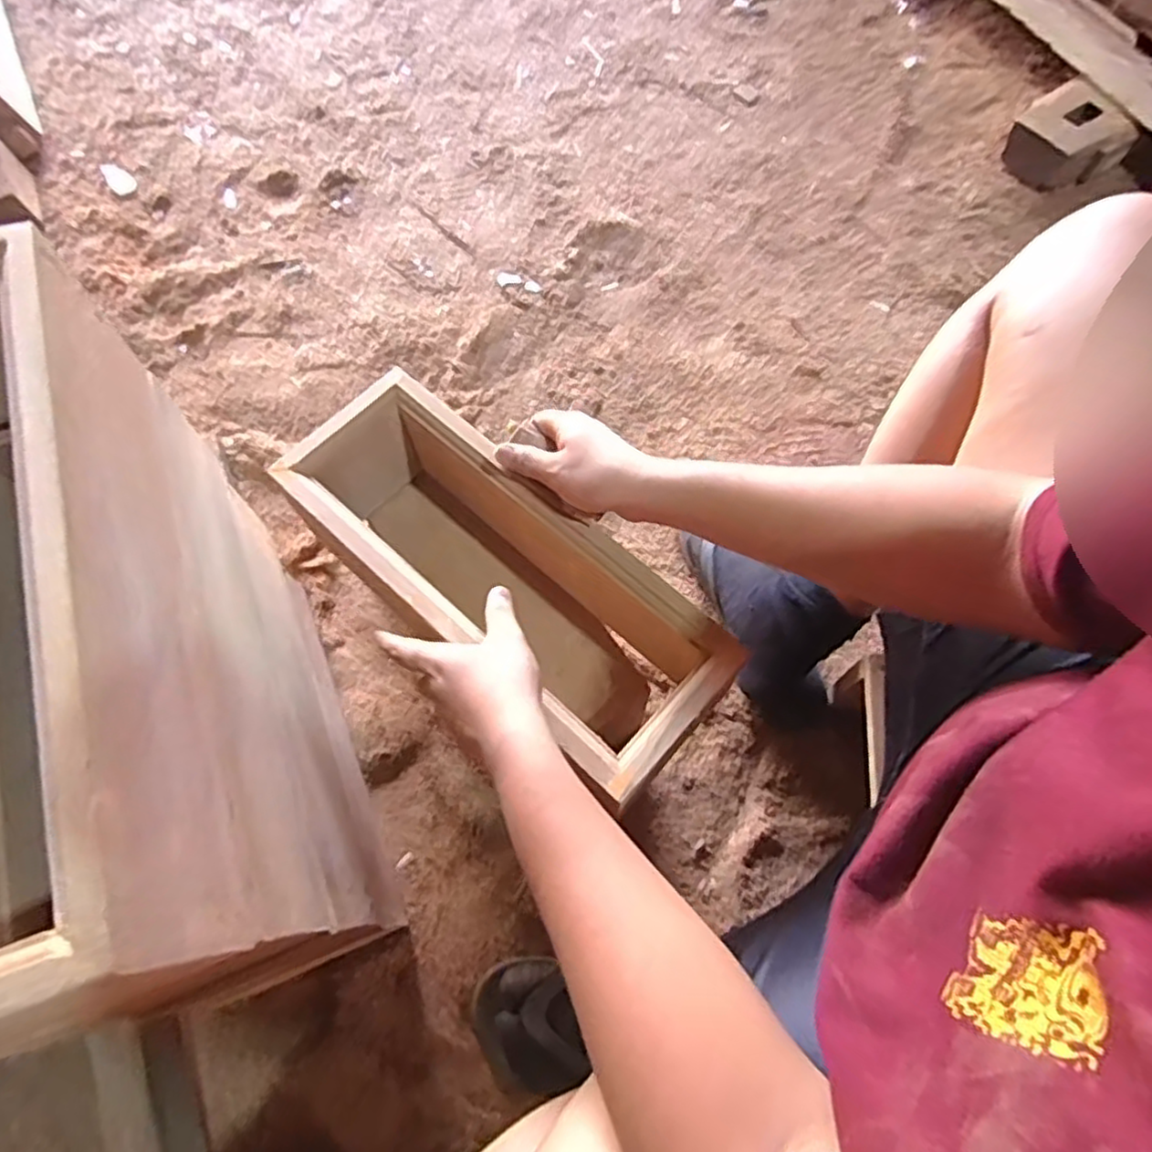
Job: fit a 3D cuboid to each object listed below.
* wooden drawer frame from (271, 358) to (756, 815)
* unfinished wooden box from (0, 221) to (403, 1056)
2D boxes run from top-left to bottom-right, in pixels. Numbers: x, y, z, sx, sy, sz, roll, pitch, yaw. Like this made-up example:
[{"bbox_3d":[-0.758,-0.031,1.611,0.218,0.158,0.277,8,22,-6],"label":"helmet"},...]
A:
[{"bbox_3d":[-0.062,0.009,0.608,0.387,0.140,0.140,40,74,16],"label":"wooden drawer frame"},{"bbox_3d":[-0.293,0.087,0.532,0.142,0.518,0.389,-21,70,-7],"label":"unfinished wooden box"}]

